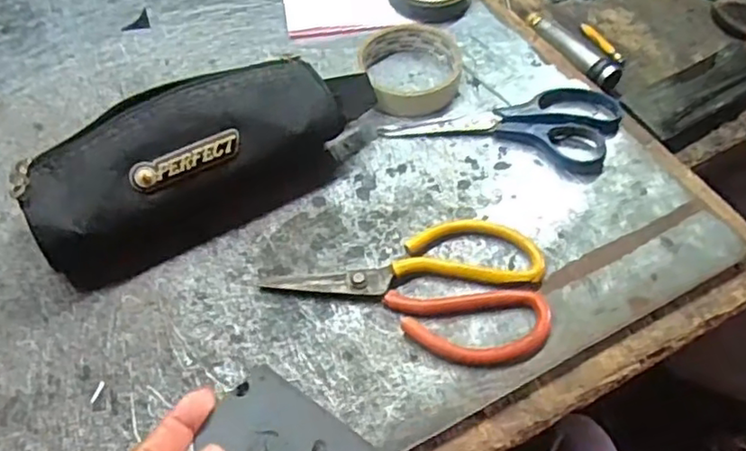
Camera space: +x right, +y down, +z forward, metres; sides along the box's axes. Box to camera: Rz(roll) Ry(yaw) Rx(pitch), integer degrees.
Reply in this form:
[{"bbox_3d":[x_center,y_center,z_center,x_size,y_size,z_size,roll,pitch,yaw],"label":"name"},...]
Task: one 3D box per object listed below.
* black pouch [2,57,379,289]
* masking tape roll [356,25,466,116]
[{"bbox_3d":[-0.112,-0.057,0.444,0.246,0.081,0.091,-27,62,-17],"label":"black pouch"},{"bbox_3d":[0.033,-0.127,0.522,0.078,0.025,0.082,1,59,-2],"label":"masking tape roll"}]

